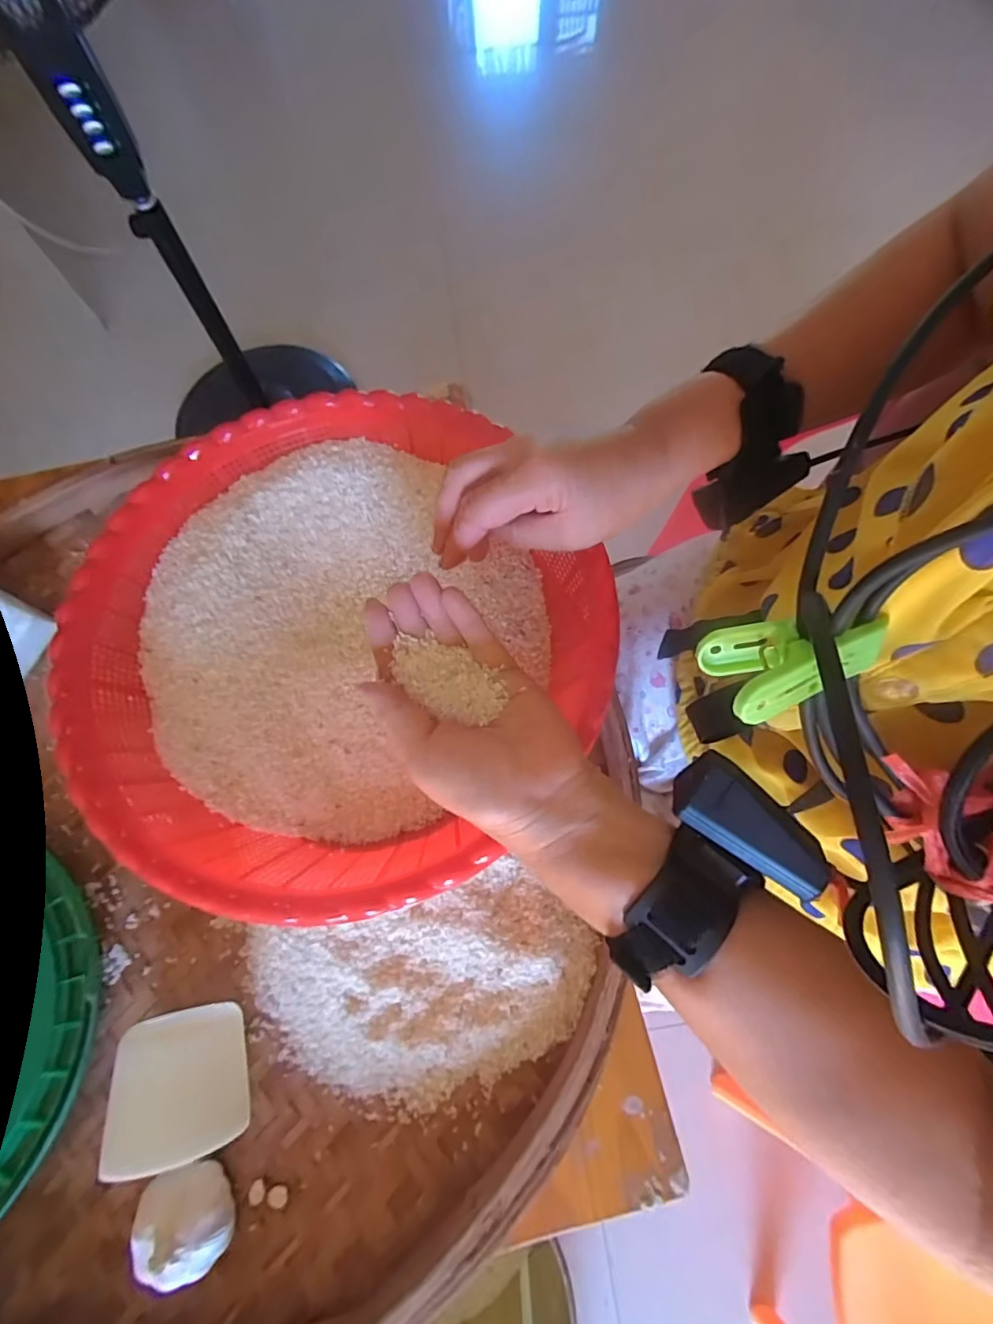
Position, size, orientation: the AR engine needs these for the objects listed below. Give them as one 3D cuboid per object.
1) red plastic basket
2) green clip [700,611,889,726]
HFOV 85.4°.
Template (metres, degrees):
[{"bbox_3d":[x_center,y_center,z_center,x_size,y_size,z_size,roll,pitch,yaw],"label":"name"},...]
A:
[{"bbox_3d":[-0.115,-0.012,0.395,0.330,0.133,0.344,0,74,0],"label":"red plastic basket"},{"bbox_3d":[0.094,-0.003,0.178,0.050,0.028,0.031,-24,75,-6],"label":"green clip"}]

